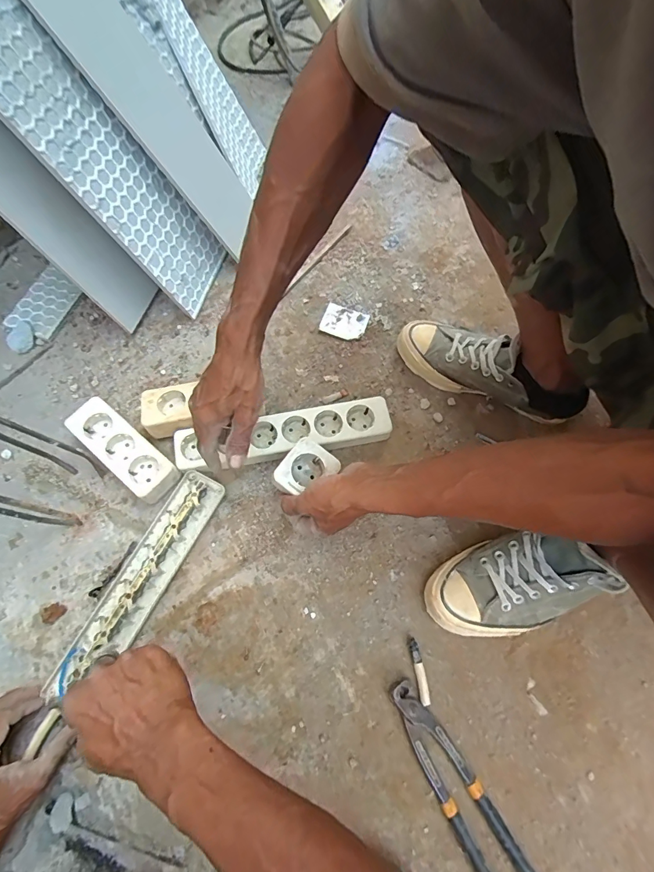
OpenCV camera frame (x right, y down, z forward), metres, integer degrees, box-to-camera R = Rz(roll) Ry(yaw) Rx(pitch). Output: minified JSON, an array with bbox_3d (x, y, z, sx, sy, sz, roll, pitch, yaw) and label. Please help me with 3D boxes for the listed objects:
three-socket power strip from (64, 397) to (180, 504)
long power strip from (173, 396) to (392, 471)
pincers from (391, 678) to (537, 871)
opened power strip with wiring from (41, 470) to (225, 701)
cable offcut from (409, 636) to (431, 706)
[{"bbox_3d":[-0.266,0.019,0.530,0.154,0.046,0.057,38,71,13],"label":"three-socket power strip"},{"bbox_3d":[-0.057,-0.001,0.548,0.283,0.033,0.057,-11,68,-5],"label":"long power strip"},{"bbox_3d":[0.134,0.357,0.407,0.049,0.021,0.213,-28,70,-13],"label":"pincers"},{"bbox_3d":[-0.220,0.168,0.481,0.063,0.031,0.271,25,68,9],"label":"opened power strip with wiring"},{"bbox_3d":[0.103,0.262,0.449,0.010,0.012,0.063,-8,67,-5],"label":"cable offcut"}]

